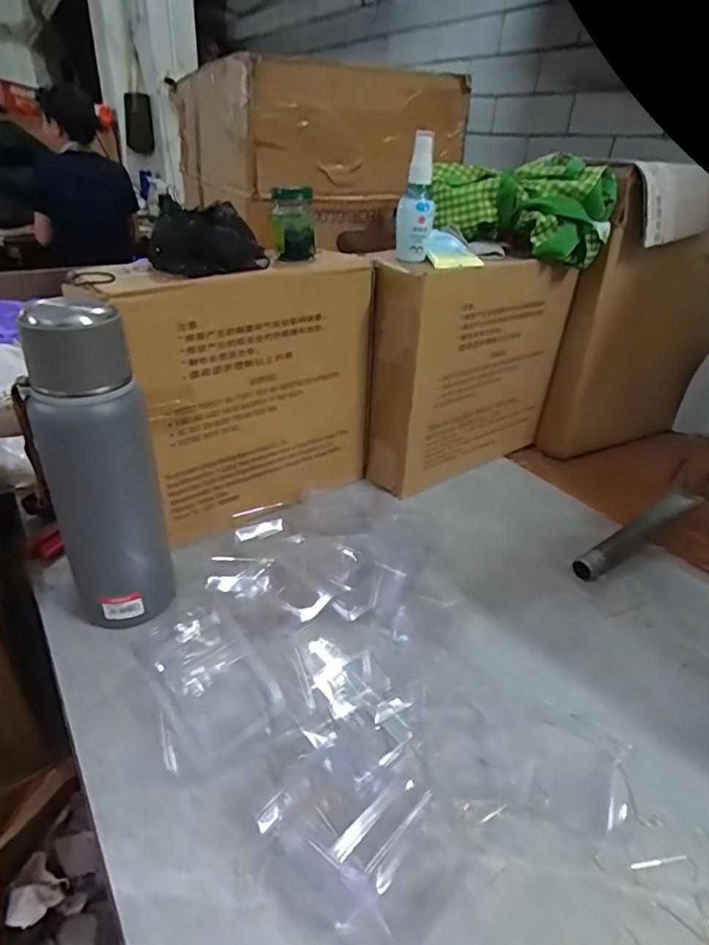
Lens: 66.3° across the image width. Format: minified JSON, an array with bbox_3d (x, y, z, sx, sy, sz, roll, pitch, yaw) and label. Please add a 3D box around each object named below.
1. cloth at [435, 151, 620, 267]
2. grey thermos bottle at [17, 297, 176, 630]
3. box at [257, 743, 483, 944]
[{"bbox_3d":[0.197,-0.317,0.650,0.208,0.094,0.101,17,33,21],"label":"cloth"},{"bbox_3d":[-0.199,0.006,0.429,0.070,0.263,0.070,26,38,31],"label":"grey thermos bottle"},{"bbox_3d":[0.009,0.220,0.336,0.108,0.029,0.112,-24,41,-38],"label":"box"}]

